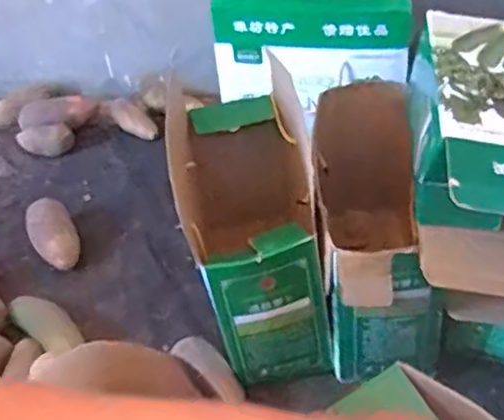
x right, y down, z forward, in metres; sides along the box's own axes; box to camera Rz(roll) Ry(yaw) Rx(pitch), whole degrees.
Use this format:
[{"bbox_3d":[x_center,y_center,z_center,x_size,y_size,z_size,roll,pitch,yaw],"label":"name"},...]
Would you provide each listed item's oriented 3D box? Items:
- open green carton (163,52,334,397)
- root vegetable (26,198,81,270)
[{"bbox_3d":[0.002,0.017,0.988,0.182,0.308,0.362,-8,39,-1],"label":"open green carton"},{"bbox_3d":[-0.363,0.045,1.206,0.078,0.075,0.142,-23,41,-19],"label":"root vegetable"}]

